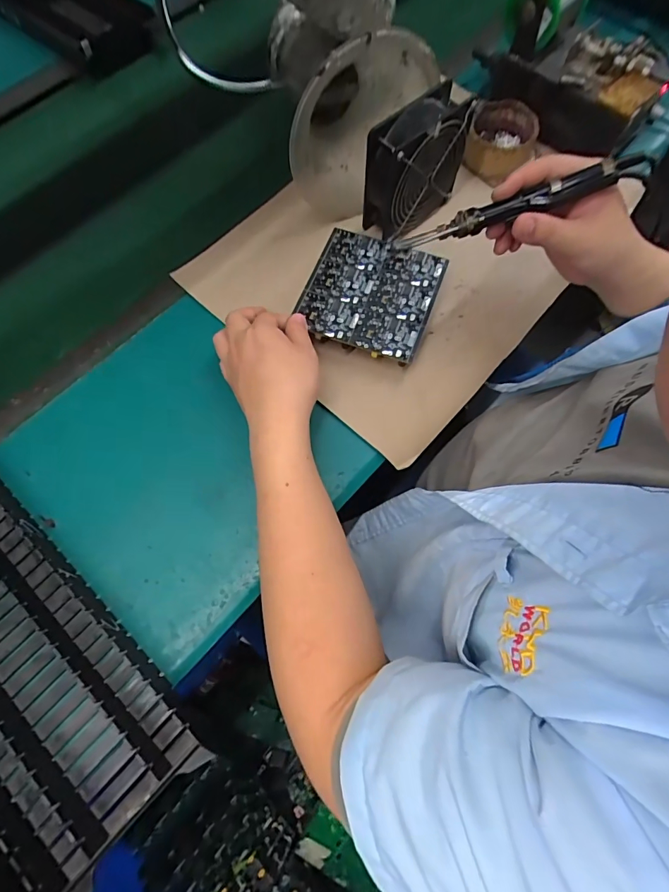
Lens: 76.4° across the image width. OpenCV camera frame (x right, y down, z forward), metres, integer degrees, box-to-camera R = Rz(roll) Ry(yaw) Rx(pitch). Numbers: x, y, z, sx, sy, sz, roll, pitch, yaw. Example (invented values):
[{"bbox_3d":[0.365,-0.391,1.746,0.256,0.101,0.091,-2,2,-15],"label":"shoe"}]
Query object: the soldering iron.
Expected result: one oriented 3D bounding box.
[{"bbox_3d":[0.150,-0.206,0.364,0.197,0.017,0.021,-11,69,20],"label":"soldering iron"}]

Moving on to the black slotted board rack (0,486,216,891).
[{"bbox_3d":[-0.289,0.156,0.364,0.387,0.033,0.138,41,76,14],"label":"black slotted board rack"}]

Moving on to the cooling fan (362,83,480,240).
[{"bbox_3d":[0.089,-0.308,0.474,0.112,0.114,0.047,-38,74,-12],"label":"cooling fan"}]

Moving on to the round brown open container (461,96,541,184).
[{"bbox_3d":[0.212,-0.388,0.543,0.081,0.046,0.095,10,71,4],"label":"round brown open container"}]

